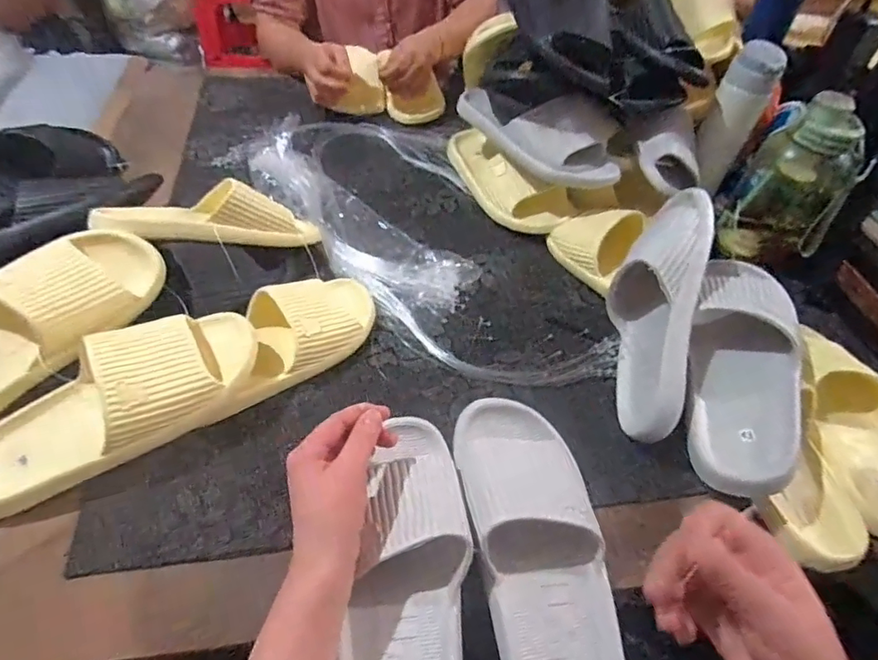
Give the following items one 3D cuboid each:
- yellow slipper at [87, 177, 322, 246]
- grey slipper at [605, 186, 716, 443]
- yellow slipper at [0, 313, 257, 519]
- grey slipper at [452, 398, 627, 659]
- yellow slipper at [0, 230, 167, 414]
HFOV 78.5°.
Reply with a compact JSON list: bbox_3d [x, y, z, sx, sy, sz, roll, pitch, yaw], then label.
[{"bbox_3d":[-0.255,-0.127,0.610,0.239,0.059,0.080,-3,49,-24],"label":"yellow slipper"},{"bbox_3d":[0.212,-0.021,0.558,0.086,0.097,0.266,14,74,-3],"label":"grey slipper"},{"bbox_3d":[-0.283,0.064,0.464,0.263,0.073,0.107,-29,57,-24],"label":"yellow slipper"},{"bbox_3d":[0.082,0.178,0.437,0.104,0.077,0.272,-5,51,-7],"label":"grey slipper"},{"bbox_3d":[-0.380,0.000,0.488,0.253,0.084,0.097,-42,62,-15],"label":"yellow slipper"}]

